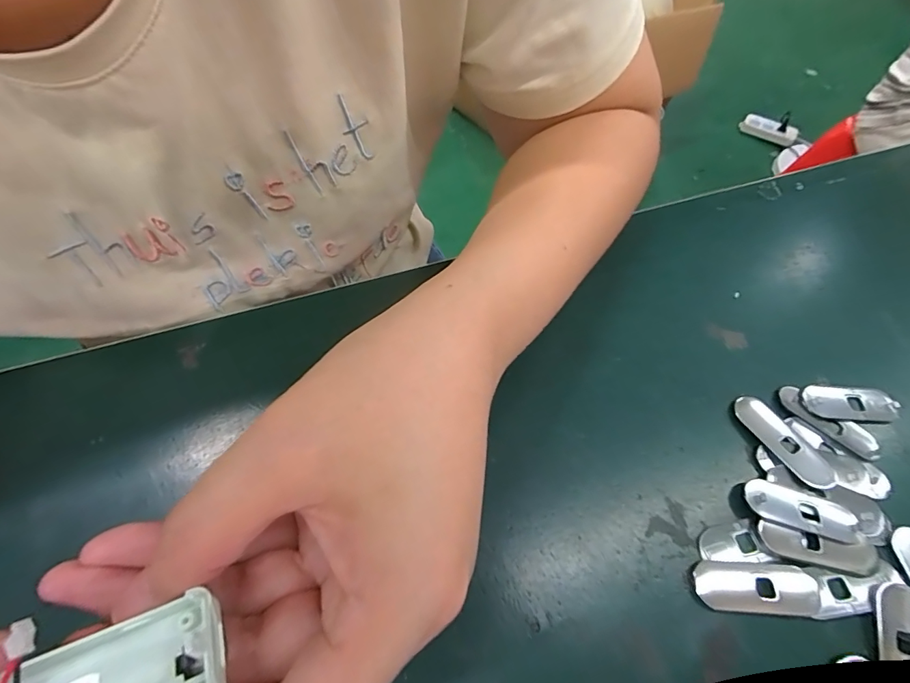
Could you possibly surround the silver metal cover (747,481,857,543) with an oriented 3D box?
[{"bbox_3d":[0.159,0.077,0.197,0.048,0.005,0.018,17,62,7],"label":"silver metal cover"}]

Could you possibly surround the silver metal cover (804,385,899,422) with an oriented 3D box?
[{"bbox_3d":[0.208,0.032,0.227,0.048,0.004,0.019,5,61,0],"label":"silver metal cover"}]

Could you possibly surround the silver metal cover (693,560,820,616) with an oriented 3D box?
[{"bbox_3d":[0.128,0.105,0.184,0.049,0.005,0.019,4,61,0],"label":"silver metal cover"}]

